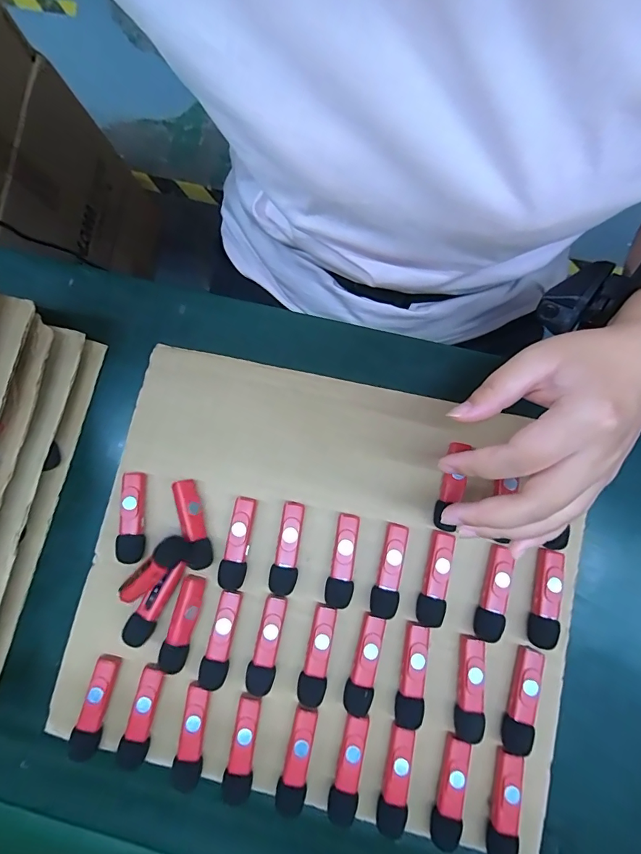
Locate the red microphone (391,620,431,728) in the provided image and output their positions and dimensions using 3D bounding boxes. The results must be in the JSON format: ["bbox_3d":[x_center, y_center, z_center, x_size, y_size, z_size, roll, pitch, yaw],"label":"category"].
[{"bbox_3d":[0.064,0.172,0.301,0.018,0.018,0.066,12,80,3],"label":"red microphone"}]

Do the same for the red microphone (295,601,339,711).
[{"bbox_3d":[-0.002,0.160,0.301,0.019,0.010,0.067,12,80,3],"label":"red microphone"}]

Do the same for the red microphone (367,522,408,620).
[{"bbox_3d":[0.049,0.104,0.312,0.018,0.019,0.065,10,80,3],"label":"red microphone"}]

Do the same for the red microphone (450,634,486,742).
[{"bbox_3d":[0.104,0.180,0.295,0.018,0.020,0.064,10,80,2],"label":"red microphone"}]

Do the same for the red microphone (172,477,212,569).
[{"bbox_3d":[-0.095,0.071,0.316,0.017,0.010,0.065,-15,80,-2],"label":"red microphone"}]

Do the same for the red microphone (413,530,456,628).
[{"bbox_3d":[0.083,0.109,0.310,0.018,0.017,0.065,16,80,4],"label":"red microphone"}]

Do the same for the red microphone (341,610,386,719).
[{"bbox_3d":[0.031,0.167,0.303,0.018,0.017,0.064,17,80,4],"label":"red microphone"}]

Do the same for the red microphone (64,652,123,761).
[{"bbox_3d":[-0.159,0.200,0.303,0.022,0.018,0.070,19,80,4],"label":"red microphone"}]

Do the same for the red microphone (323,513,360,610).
[{"bbox_3d":[0.017,0.098,0.315,0.019,0.020,0.065,12,80,3],"label":"red microphone"}]

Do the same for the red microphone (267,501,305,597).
[{"bbox_3d":[-0.023,0.089,0.318,0.019,0.019,0.066,12,80,3],"label":"red microphone"}]

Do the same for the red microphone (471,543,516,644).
[{"bbox_3d":[0.123,0.117,0.304,0.017,0.014,0.064,16,80,4],"label":"red microphone"}]

